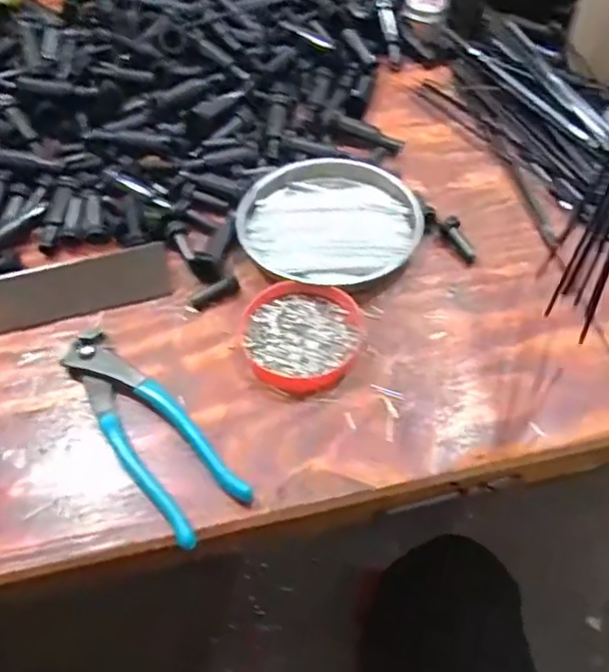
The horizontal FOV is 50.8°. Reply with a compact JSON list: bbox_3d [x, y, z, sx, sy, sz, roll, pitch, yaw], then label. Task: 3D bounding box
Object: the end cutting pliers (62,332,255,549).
[{"bbox_3d":[-0.099,0.054,0.395,0.046,0.019,0.161,-34,60,-21],"label":"end cutting pliers"}]

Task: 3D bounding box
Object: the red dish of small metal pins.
[{"bbox_3d":[-0.001,0.000,0.430,0.077,0.013,0.079,-1,54,1],"label":"red dish of small metal pins"}]

